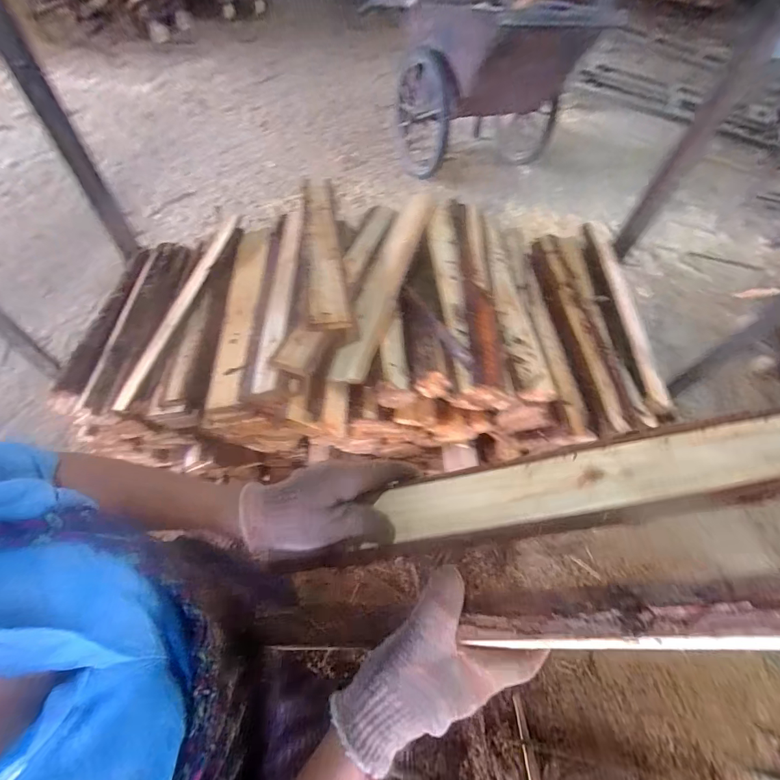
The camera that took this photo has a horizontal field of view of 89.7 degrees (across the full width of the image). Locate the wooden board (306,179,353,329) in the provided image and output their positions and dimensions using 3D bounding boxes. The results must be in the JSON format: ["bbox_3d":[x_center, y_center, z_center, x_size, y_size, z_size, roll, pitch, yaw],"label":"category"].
[{"bbox_3d":[-0.131,-0.288,0.750,0.066,0.033,0.451,-6,58,-8],"label":"wooden board"}]

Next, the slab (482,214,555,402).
[{"bbox_3d":[0.217,-0.164,0.732,0.076,0.036,0.413,0,57,-5],"label":"slab"}]

